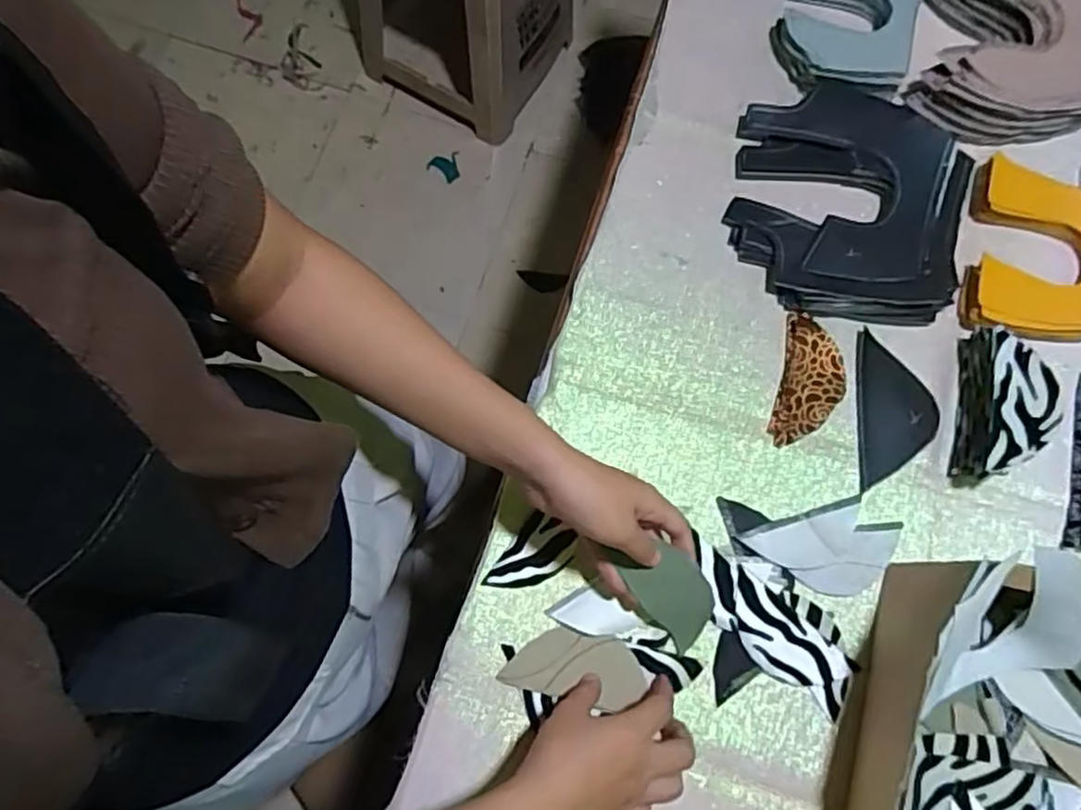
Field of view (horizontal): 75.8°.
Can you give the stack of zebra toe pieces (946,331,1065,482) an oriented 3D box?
[{"bbox_3d":[0.369,0.000,0.551,0.053,0.053,0.123,11,75,0],"label":"stack of zebra toe pieces"}]

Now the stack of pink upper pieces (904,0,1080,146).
[{"bbox_3d":[0.446,-0.327,0.630,0.181,0.054,0.178,18,76,2],"label":"stack of pink upper pieces"}]

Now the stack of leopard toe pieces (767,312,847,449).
[{"bbox_3d":[0.223,-0.019,0.573,0.052,0.010,0.110,14,76,0],"label":"stack of leopard toe pieces"}]

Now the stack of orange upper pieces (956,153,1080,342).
[{"bbox_3d":[0.428,-0.121,0.589,0.124,0.024,0.167,19,76,2],"label":"stack of orange upper pieces"}]

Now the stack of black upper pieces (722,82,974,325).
[{"bbox_3d":[0.265,-0.182,0.603,0.185,0.031,0.212,12,76,0],"label":"stack of black upper pieces"}]

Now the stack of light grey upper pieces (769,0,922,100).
[{"bbox_3d":[0.286,-0.360,0.643,0.124,0.028,0.159,16,75,5],"label":"stack of light grey upper pieces"}]

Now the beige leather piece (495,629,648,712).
[{"bbox_3d":[0.024,0.192,0.506,0.100,0.005,0.048,6,75,1],"label":"beige leather piece"}]

